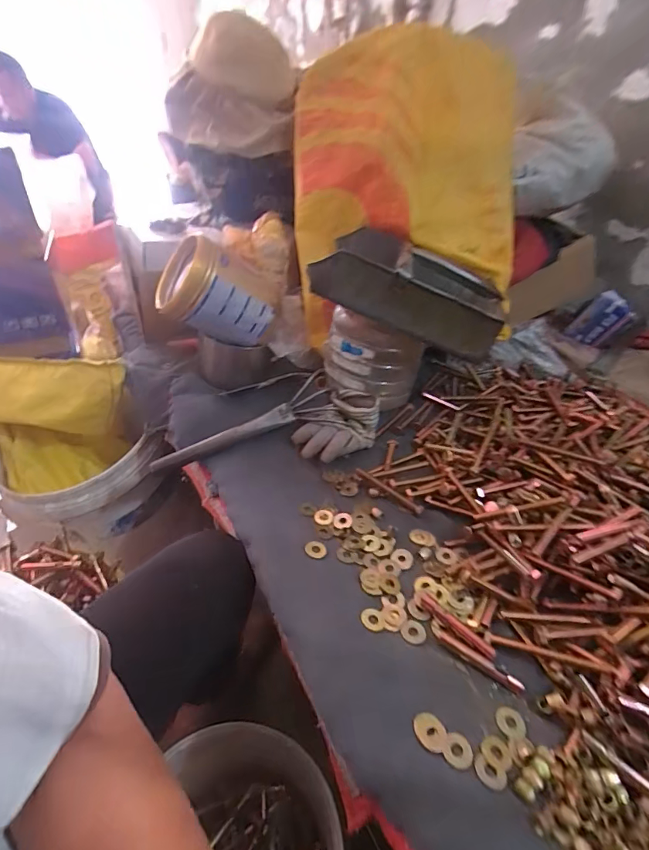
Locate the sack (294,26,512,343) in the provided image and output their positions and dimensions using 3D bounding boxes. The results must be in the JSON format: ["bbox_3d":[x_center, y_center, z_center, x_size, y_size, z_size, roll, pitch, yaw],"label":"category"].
[{"bbox_3d":[0.146,-0.433,0.815,0.395,0.428,0.220,-1,39,-4],"label":"sack"}]

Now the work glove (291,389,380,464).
[{"bbox_3d":[0.022,0.001,0.683,0.100,0.045,0.147,23,42,25],"label":"work glove"}]

